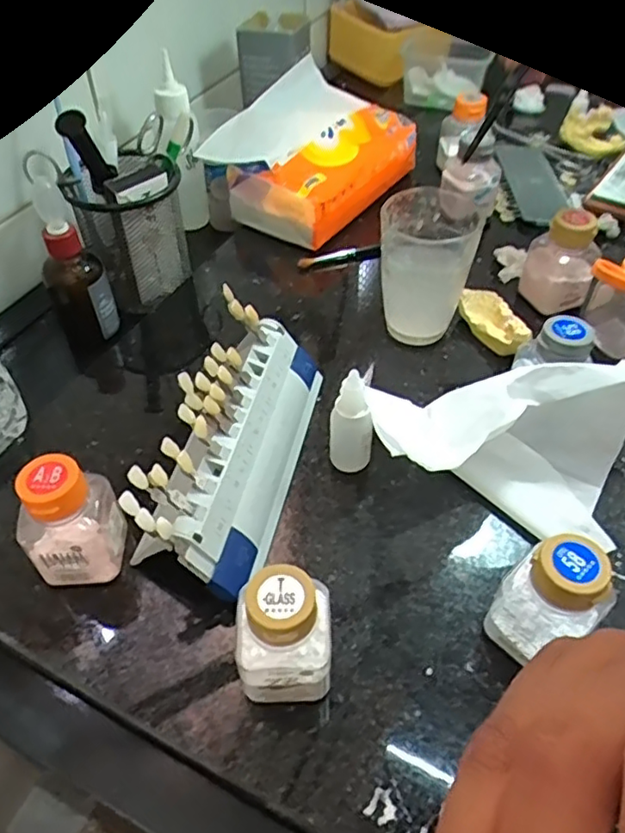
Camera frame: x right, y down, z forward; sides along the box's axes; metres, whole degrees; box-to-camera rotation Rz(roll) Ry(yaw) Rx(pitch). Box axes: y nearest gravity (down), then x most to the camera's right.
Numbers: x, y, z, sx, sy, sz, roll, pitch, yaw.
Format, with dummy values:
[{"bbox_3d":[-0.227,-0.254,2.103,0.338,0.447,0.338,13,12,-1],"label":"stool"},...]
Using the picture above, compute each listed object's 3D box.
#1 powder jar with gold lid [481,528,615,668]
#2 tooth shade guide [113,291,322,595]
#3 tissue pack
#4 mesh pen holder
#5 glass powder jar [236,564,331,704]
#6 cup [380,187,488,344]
[{"bbox_3d":[0.106,0.085,0.282,0.032,0.072,0.038,-35,57,-27],"label":"powder jar with gold lid"},{"bbox_3d":[-0.048,0.009,0.358,0.037,0.090,0.170,-19,39,36],"label":"tooth shade guide"},{"bbox_3d":[0.006,-0.246,0.568,0.136,0.068,0.176,29,54,23],"label":"tissue pack"},{"bbox_3d":[-0.141,-0.145,0.494,0.068,0.096,0.072,23,52,19],"label":"mesh pen holder"},{"bbox_3d":[-0.012,0.099,0.274,0.039,0.070,0.036,-2,48,-2],"label":"glass powder jar"},{"bbox_3d":[0.078,-0.102,0.436,0.063,0.093,0.065,0,48,0],"label":"cup"}]

